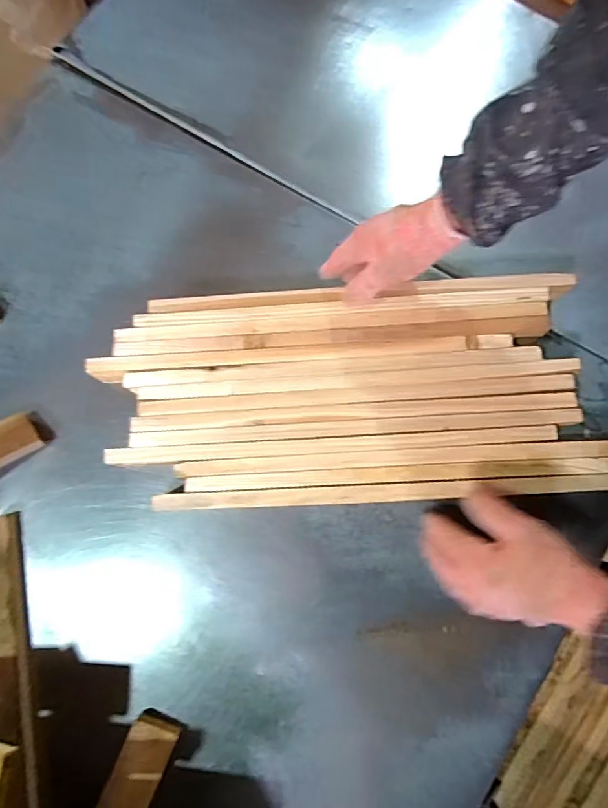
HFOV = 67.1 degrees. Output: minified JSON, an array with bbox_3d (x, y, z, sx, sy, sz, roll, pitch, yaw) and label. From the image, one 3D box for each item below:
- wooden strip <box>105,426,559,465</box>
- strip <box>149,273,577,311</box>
[{"bbox_3d":[0.028,0.047,0.512,0.491,0.012,0.026,-4,77,0],"label":"wooden strip"},{"bbox_3d":[0.064,-0.132,0.542,0.493,0.008,0.019,-3,77,2],"label":"strip"}]

